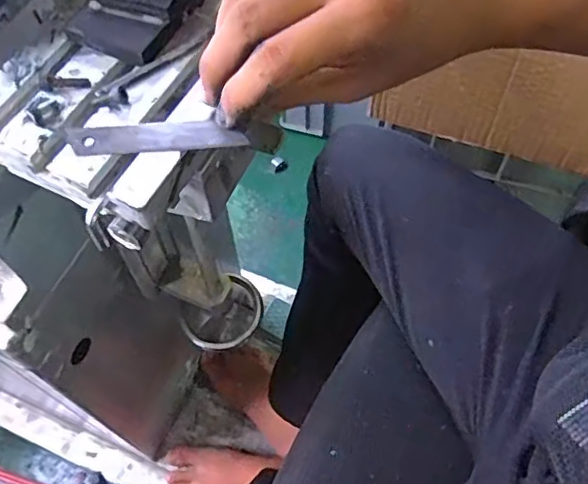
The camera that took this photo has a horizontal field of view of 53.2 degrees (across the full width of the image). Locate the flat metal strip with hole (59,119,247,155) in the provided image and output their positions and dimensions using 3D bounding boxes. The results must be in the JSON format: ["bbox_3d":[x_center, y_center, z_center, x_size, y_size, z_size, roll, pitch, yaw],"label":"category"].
[{"bbox_3d":[-0.067,-0.051,0.284,0.087,0.004,0.019,0,60,4],"label":"flat metal strip with hole"}]

